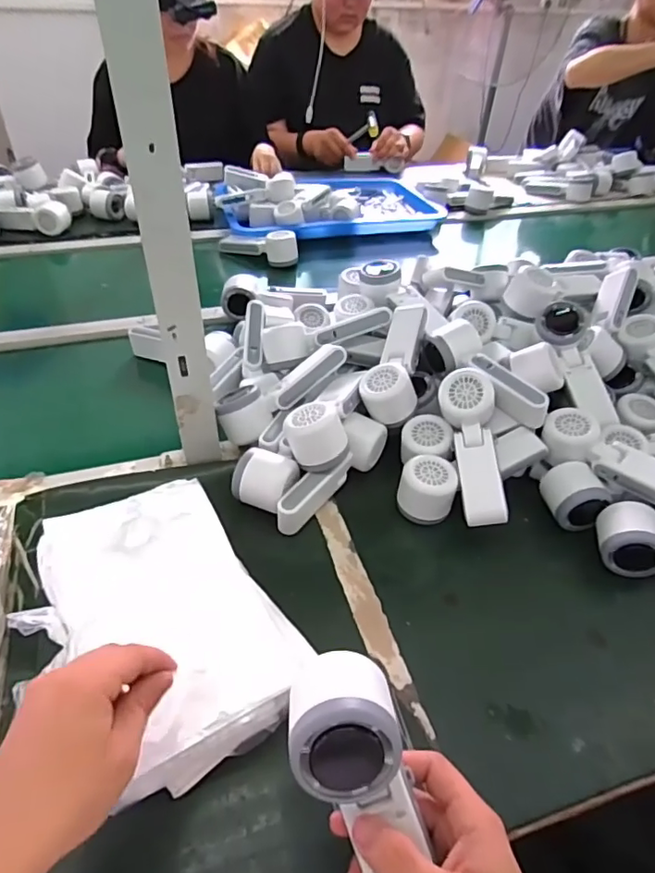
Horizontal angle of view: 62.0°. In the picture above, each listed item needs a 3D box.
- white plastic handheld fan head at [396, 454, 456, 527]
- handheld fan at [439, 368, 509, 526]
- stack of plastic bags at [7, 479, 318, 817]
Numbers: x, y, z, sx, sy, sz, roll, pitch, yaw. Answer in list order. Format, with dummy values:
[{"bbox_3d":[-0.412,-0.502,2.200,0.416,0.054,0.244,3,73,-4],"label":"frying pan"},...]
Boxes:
[{"bbox_3d":[0.105,0.058,0.581,0.057,0.054,0.060,1,42,-1],"label":"white plastic handheld fan head"},{"bbox_3d":[0.155,0.012,0.572,0.051,0.046,0.163,-3,71,-6],"label":"handheld fan"},{"bbox_3d":[-0.137,0.152,0.449,0.169,0.068,0.239,-26,49,-28],"label":"stack of plastic bags"}]

